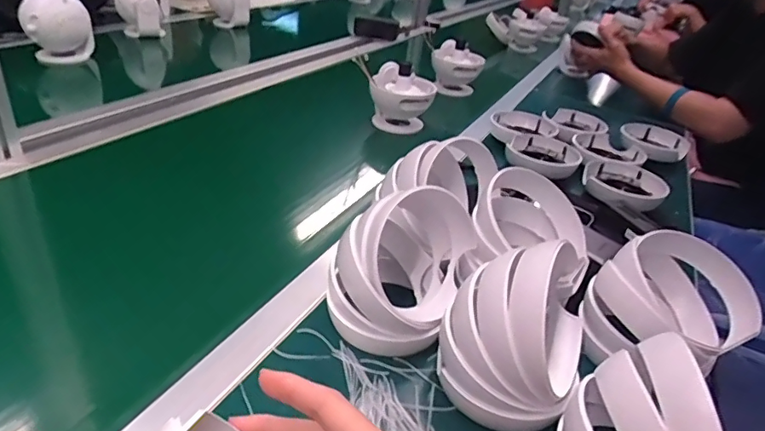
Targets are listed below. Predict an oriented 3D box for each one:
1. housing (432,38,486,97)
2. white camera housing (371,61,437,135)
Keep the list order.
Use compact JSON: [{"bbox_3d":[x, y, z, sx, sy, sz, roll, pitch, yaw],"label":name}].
[{"bbox_3d":[0.166,-0.326,1.153,0.110,0.102,0.082,10,32,3],"label":"housing"},{"bbox_3d":[0.034,-0.207,0.917,0.107,0.094,0.107,7,32,-1],"label":"white camera housing"}]

